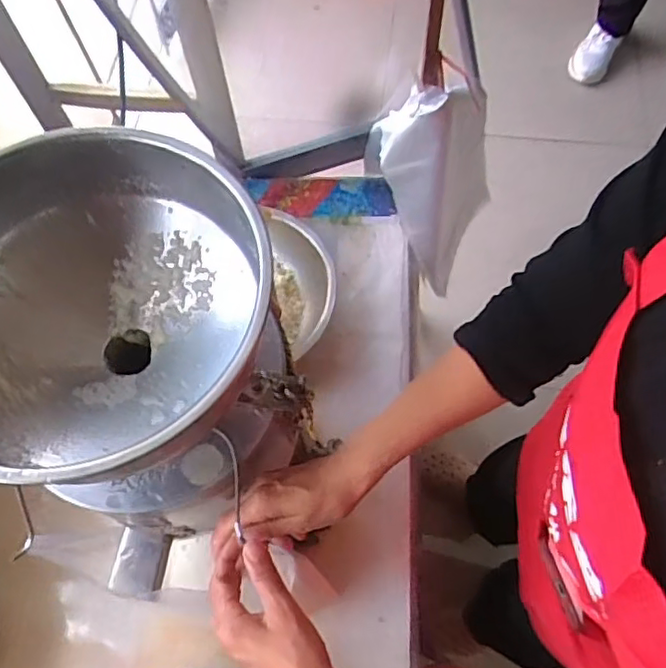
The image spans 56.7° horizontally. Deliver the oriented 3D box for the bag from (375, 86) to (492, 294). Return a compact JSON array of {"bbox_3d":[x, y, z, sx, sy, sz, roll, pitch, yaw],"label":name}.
[{"bbox_3d":[0.198,-0.269,1.083,0.214,0.386,0.115,-25,45,-9],"label":"bag"}]

